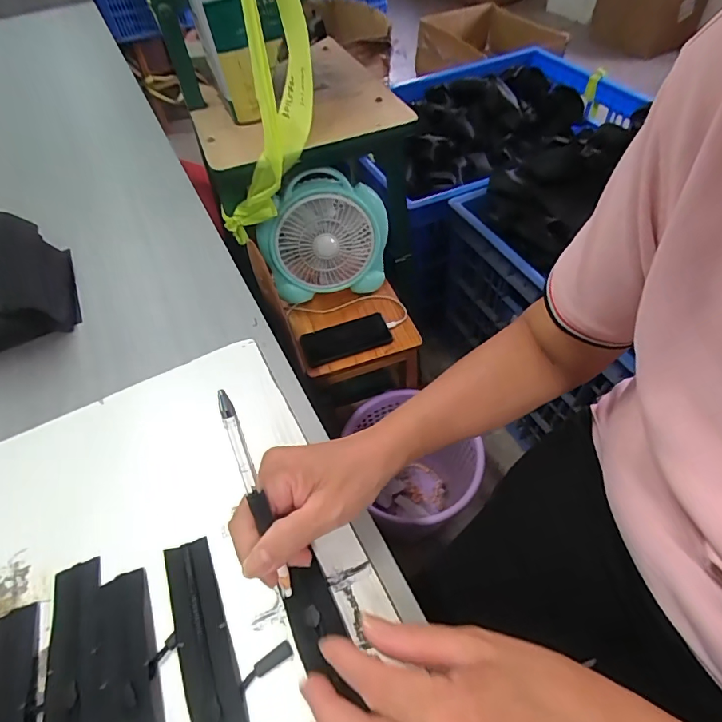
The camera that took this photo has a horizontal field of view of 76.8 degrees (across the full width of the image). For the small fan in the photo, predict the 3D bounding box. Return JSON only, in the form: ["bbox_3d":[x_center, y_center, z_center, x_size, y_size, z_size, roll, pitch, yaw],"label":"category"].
[{"bbox_3d":[-0.067,-0.229,0.878,0.240,0.231,0.086,-13,50,-6],"label":"small fan"}]

